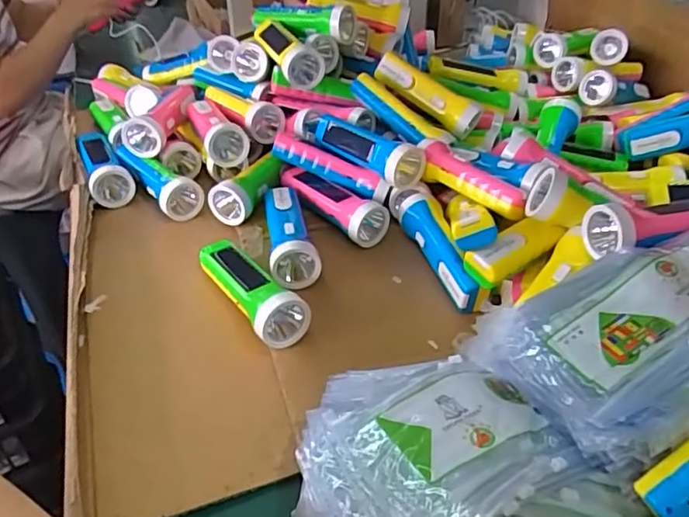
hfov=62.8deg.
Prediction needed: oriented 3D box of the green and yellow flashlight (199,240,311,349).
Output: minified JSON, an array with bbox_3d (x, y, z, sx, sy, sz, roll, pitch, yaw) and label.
[{"bbox_3d":[-0.101,0.029,0.587,0.048,0.048,0.175,-26,47,-29],"label":"green and yellow flashlight"}]

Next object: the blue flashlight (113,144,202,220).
[{"bbox_3d":[-0.247,-0.099,0.759,0.048,0.050,0.153,-31,50,-32],"label":"blue flashlight"}]

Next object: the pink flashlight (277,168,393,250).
[{"bbox_3d":[-0.017,-0.072,0.712,0.055,0.048,0.160,-31,50,-32],"label":"pink flashlight"}]

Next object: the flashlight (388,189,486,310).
[{"bbox_3d":[0.107,-0.018,0.647,0.040,0.039,0.191,-12,42,-15],"label":"flashlight"}]

